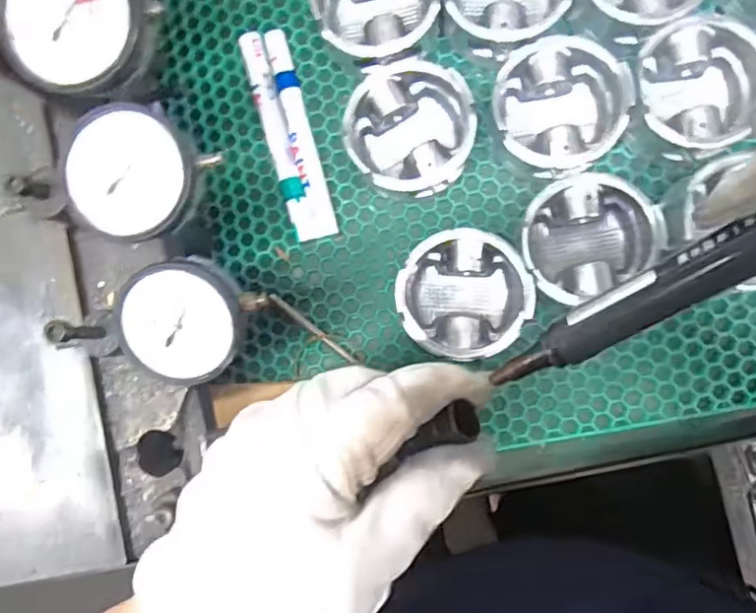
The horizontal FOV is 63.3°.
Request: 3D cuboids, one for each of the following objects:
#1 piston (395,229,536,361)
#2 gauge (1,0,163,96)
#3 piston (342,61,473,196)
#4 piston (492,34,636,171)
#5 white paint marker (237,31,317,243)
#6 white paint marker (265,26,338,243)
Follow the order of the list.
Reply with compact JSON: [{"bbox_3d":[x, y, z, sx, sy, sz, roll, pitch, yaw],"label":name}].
[{"bbox_3d":[0.054,-0.006,0.389,0.078,0.049,0.076,-9,88,5],"label":"piston"},{"bbox_3d":[-0.121,-0.111,0.241,0.054,0.021,0.051,0,89,5],"label":"gauge"},{"bbox_3d":[0.021,-0.109,0.389,0.074,0.053,0.078,0,89,5],"label":"piston"},{"bbox_3d":[0.108,-0.121,0.381,0.081,0.051,0.078,-3,89,5],"label":"piston"},{"bbox_3d":[-0.067,-0.115,0.420,0.016,0.014,0.145,-16,88,5],"label":"white paint marker"},{"bbox_3d":[-0.052,-0.118,0.417,0.015,0.014,0.144,-15,88,5],"label":"white paint marker"}]

